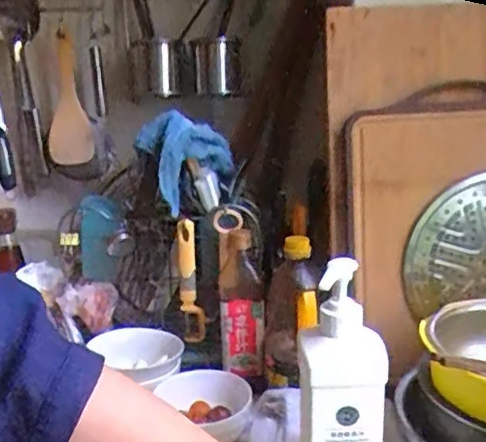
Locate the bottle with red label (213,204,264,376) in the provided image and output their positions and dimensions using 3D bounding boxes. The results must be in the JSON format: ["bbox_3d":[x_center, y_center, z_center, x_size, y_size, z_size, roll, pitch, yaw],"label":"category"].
[{"bbox_3d":[-0.004,0.106,0.880,0.064,0.223,0.061,-2,15,-1],"label":"bottle with red label"}]

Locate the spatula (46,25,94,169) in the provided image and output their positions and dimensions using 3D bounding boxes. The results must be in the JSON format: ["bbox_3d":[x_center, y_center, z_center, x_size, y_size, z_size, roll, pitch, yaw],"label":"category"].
[{"bbox_3d":[-0.283,-0.200,0.996,0.078,0.214,0.005,6,13,14],"label":"spatula"}]

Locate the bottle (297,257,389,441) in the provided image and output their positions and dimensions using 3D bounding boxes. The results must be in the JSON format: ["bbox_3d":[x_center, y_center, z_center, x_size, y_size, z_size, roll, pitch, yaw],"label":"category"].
[{"bbox_3d":[0.099,0.182,0.612,0.081,0.280,0.062,-2,15,1],"label":"bottle"}]

